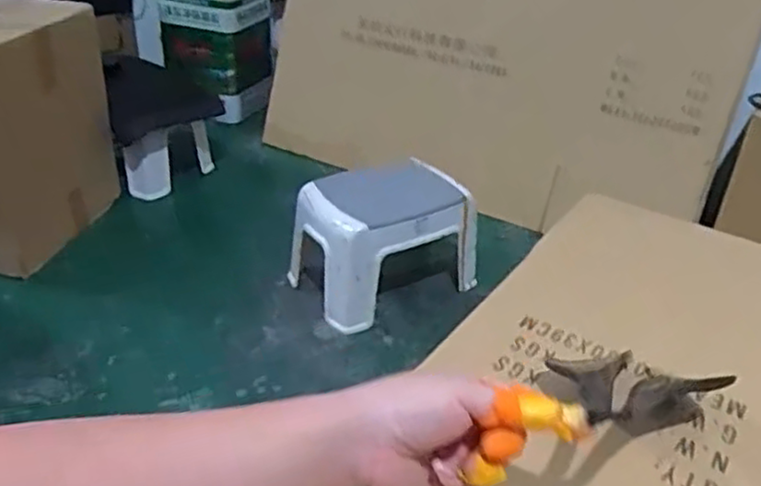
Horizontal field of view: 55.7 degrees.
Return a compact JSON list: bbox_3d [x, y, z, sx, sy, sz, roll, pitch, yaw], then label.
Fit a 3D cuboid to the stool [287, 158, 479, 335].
[{"bbox_3d":[0.008,-0.012,1.369,0.321,0.228,0.221,-19,39,-32],"label":"stool"}]

